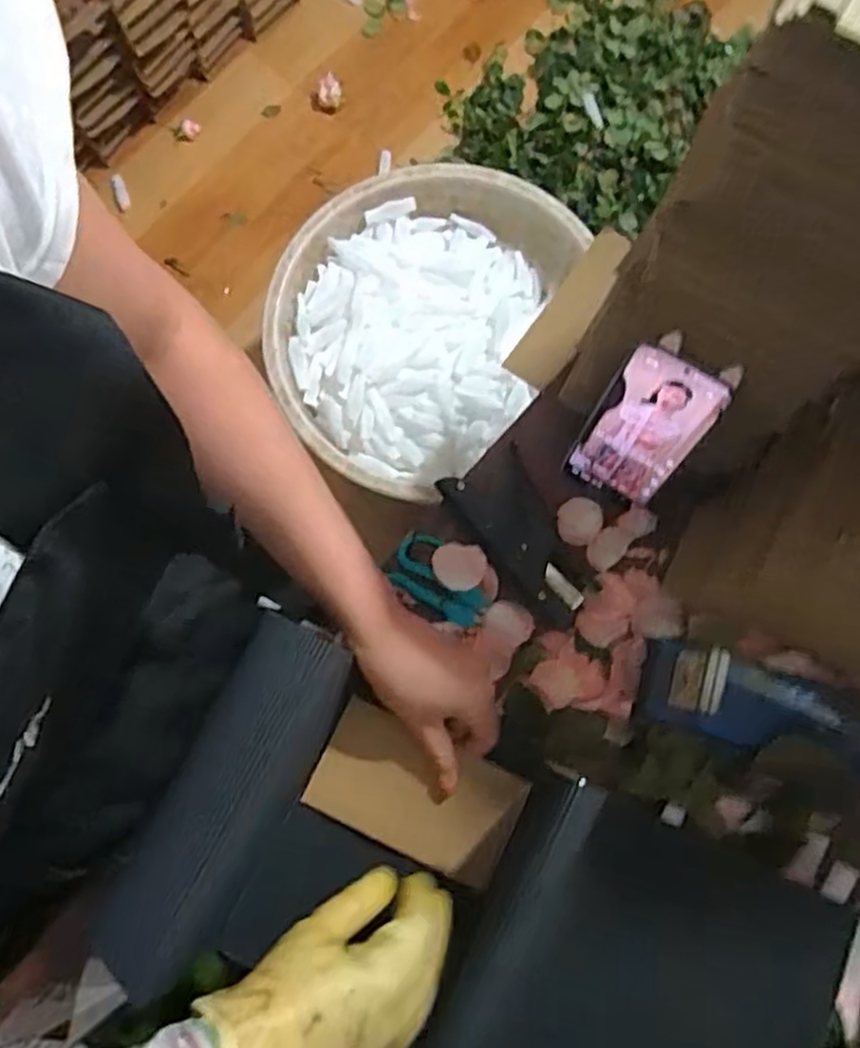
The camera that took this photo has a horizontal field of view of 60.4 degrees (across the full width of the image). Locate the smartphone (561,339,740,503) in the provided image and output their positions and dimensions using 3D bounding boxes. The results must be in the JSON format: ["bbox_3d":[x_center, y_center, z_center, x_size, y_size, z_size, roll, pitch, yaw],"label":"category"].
[{"bbox_3d":[0.156,-0.067,0.550,0.074,0.150,0.007,31,58,7],"label":"smartphone"}]

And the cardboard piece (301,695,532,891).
[{"bbox_3d":[-0.010,0.189,0.518,0.139,0.006,0.080,25,80,5],"label":"cardboard piece"}]

